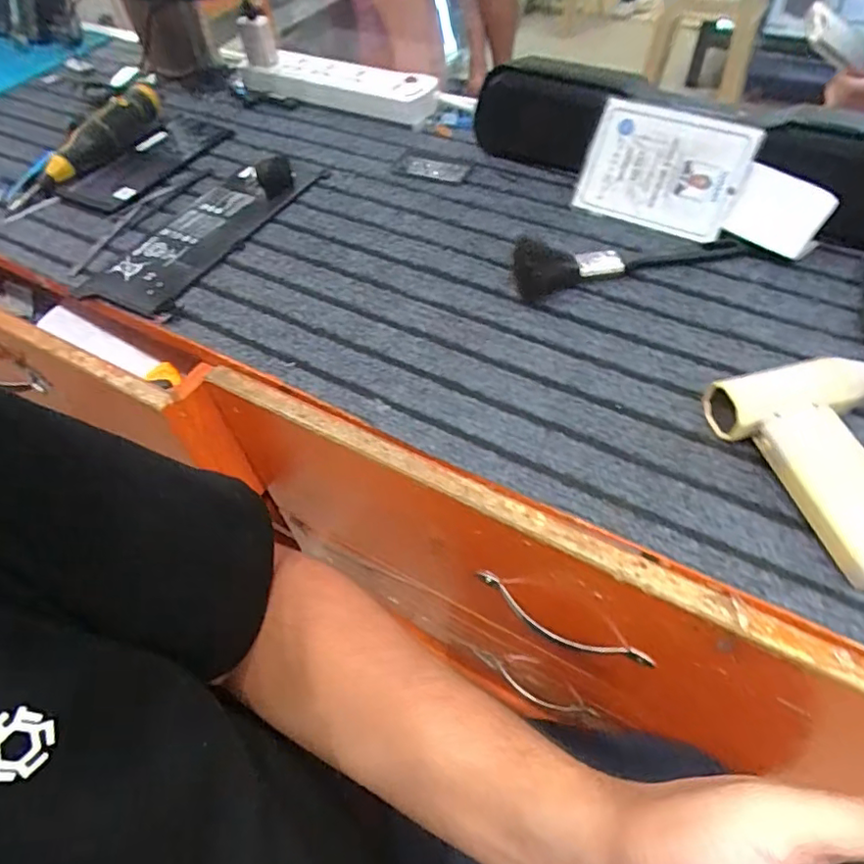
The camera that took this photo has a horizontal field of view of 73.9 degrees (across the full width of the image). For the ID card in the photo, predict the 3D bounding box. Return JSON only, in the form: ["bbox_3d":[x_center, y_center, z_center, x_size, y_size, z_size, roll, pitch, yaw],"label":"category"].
[{"bbox_3d":[0.201,-0.229,0.504,0.132,0.092,0.011,25,23,21],"label":"ID card"}]

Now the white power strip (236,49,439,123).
[{"bbox_3d":[-0.118,-0.412,0.678,0.259,0.036,0.058,20,56,18],"label":"white power strip"}]

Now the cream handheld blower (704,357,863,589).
[{"bbox_3d":[0.252,0.014,0.348,0.099,0.034,0.138,-19,54,-11],"label":"cream handheld blower"}]

